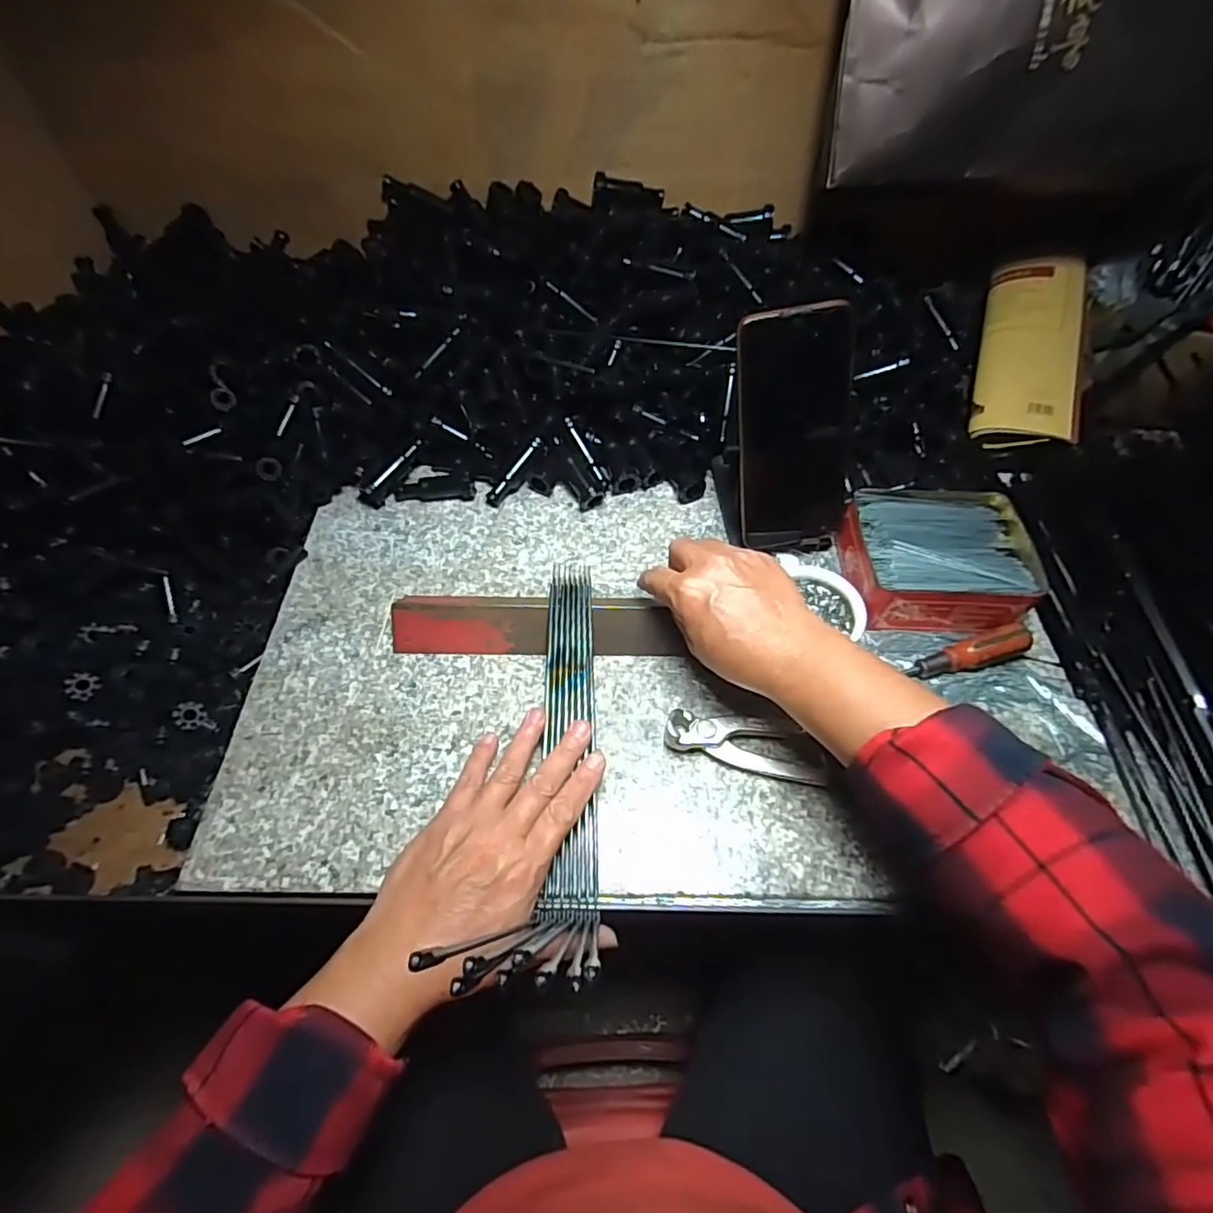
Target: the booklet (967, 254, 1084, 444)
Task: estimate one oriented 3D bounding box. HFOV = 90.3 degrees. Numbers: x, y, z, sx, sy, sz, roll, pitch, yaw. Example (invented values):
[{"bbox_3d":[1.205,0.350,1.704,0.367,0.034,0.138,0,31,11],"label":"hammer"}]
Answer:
[{"bbox_3d":[0.386,-0.231,0.546,0.082,0.025,0.206,15,72,11],"label":"booklet"}]

